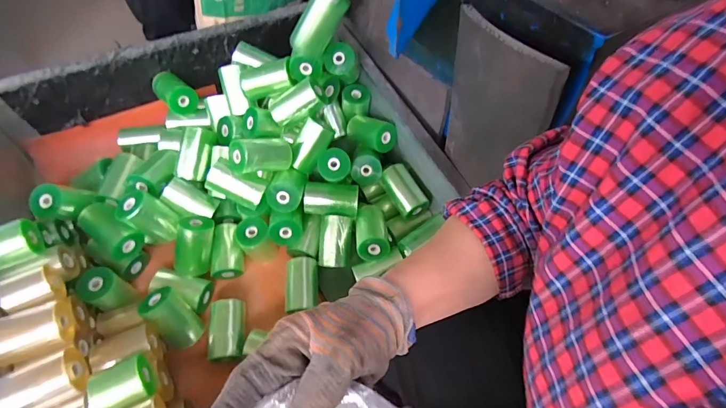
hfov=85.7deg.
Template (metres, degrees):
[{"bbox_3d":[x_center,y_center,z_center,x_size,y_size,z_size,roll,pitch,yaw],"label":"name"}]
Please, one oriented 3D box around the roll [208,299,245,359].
[{"bbox_3d":[-0.262,0.240,0.739,0.076,0.053,0.108,-8,53,-6],"label":"roll"}]

